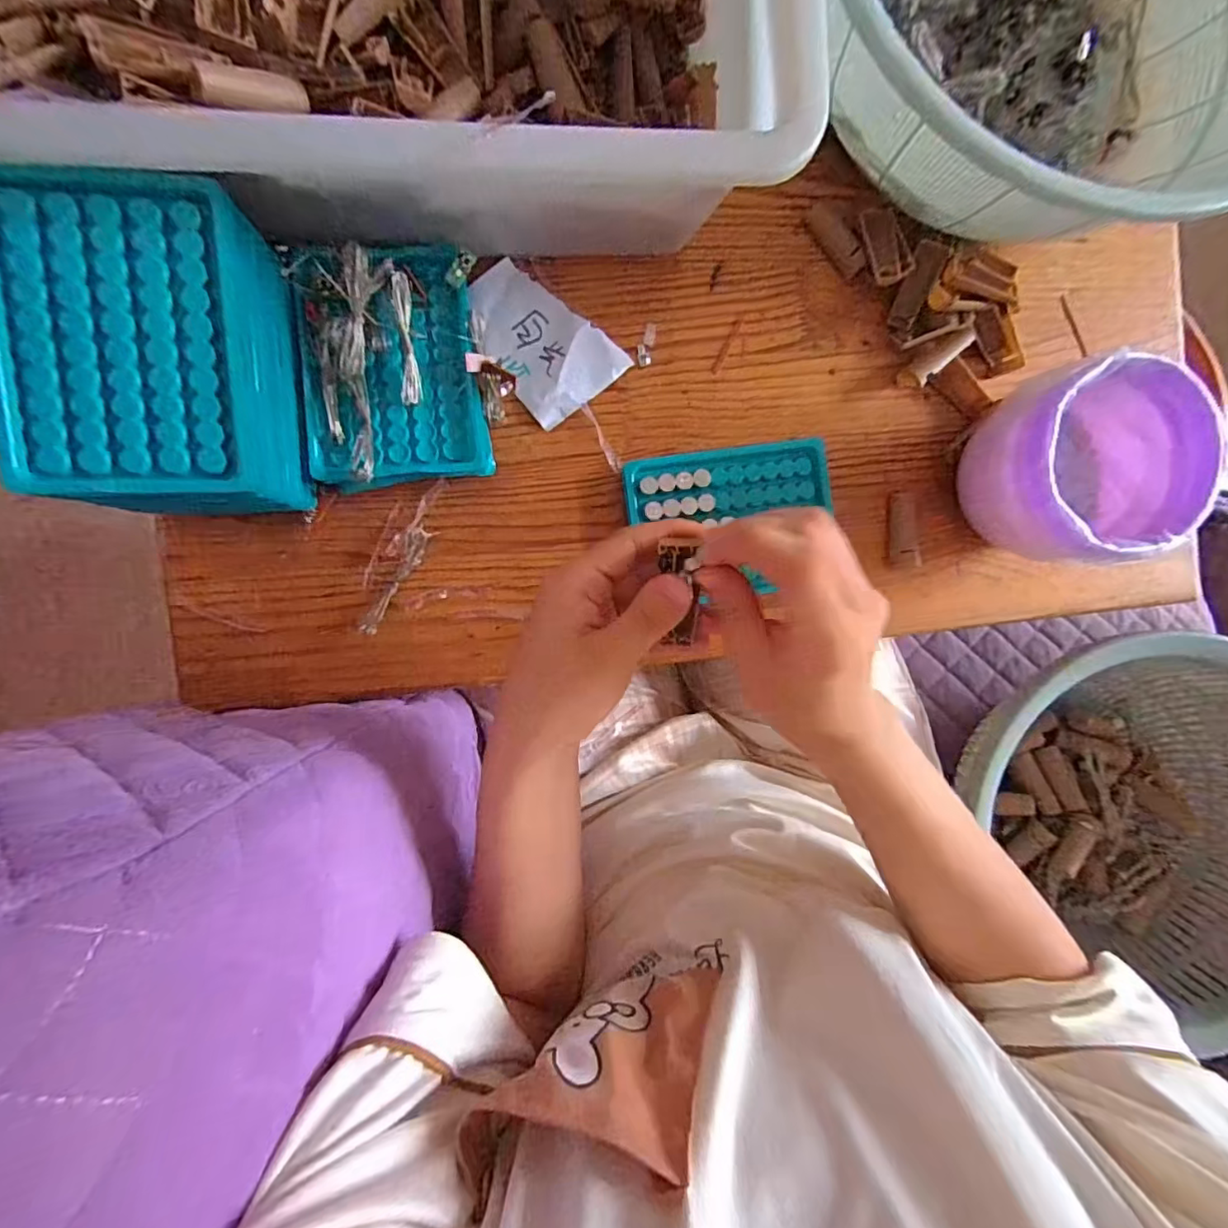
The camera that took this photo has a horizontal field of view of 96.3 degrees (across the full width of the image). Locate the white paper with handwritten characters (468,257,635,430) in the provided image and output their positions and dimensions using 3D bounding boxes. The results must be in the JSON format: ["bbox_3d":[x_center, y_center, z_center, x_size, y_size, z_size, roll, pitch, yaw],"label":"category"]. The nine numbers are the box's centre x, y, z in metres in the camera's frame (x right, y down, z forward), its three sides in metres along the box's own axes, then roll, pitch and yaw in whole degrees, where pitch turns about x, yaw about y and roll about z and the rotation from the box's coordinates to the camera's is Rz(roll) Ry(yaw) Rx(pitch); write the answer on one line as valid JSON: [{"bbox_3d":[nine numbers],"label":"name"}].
[{"bbox_3d":[-0.047,-0.171,0.342,0.067,0.005,0.096,-44,96,-5],"label":"white paper with handwritten characters"}]

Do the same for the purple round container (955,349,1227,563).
[{"bbox_3d":[0.276,-0.086,0.340,0.105,0.092,0.102,0,91,-8],"label":"purple round container"}]

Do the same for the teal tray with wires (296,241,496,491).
[{"bbox_3d":[-0.126,-0.138,0.306,0.096,0.042,0.123,-9,92,-8],"label":"teal tray with wires"}]

